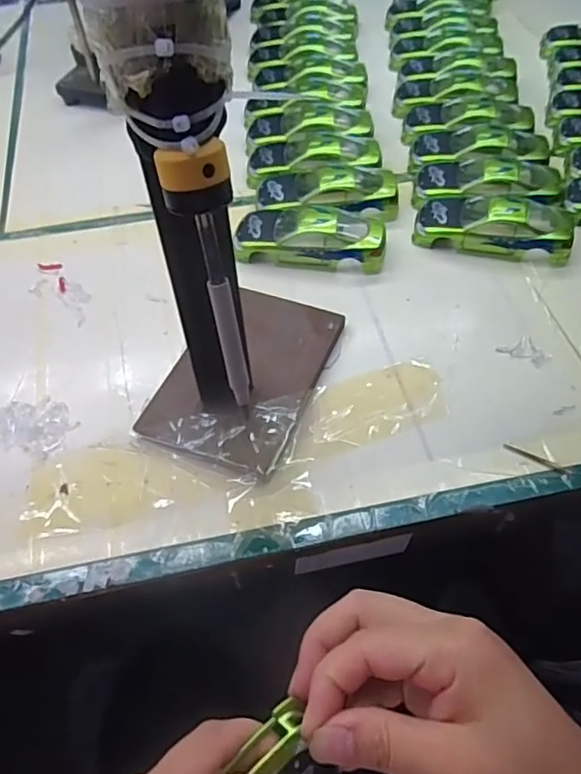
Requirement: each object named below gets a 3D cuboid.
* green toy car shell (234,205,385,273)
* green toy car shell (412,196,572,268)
[{"bbox_3d":[0.017,-0.135,0.493,0.128,0.034,0.059,6,55,6],"label":"green toy car shell"},{"bbox_3d":[0.176,-0.147,0.496,0.128,0.035,0.063,10,56,8],"label":"green toy car shell"}]

